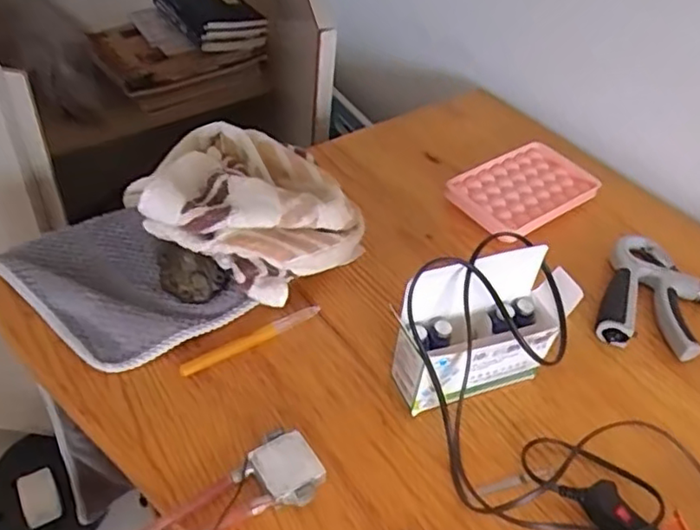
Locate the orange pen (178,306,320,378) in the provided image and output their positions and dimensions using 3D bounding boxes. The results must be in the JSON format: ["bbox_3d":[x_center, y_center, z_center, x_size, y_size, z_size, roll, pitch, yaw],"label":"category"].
[{"bbox_3d":[-0.081,0.061,0.533,0.128,0.010,0.014,-23,53,-27],"label":"orange pen"}]

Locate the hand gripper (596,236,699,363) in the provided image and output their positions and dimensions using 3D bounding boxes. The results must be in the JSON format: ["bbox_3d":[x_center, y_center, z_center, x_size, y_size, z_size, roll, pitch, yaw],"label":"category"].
[{"bbox_3d":[0.290,0.031,0.606,0.091,0.021,0.146,21,47,13],"label":"hand gripper"}]

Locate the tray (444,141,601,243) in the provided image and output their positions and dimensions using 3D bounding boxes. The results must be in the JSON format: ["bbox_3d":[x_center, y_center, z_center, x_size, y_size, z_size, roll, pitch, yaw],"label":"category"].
[{"bbox_3d":[0.191,-0.083,0.706,0.159,0.019,0.102,-26,54,-29],"label":"tray"}]

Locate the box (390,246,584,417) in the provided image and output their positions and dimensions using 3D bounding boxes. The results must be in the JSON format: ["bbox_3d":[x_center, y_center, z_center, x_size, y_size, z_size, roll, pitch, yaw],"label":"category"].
[{"bbox_3d":[0.105,0.052,0.491,0.134,0.117,0.052,-10,48,-17],"label":"box"}]

